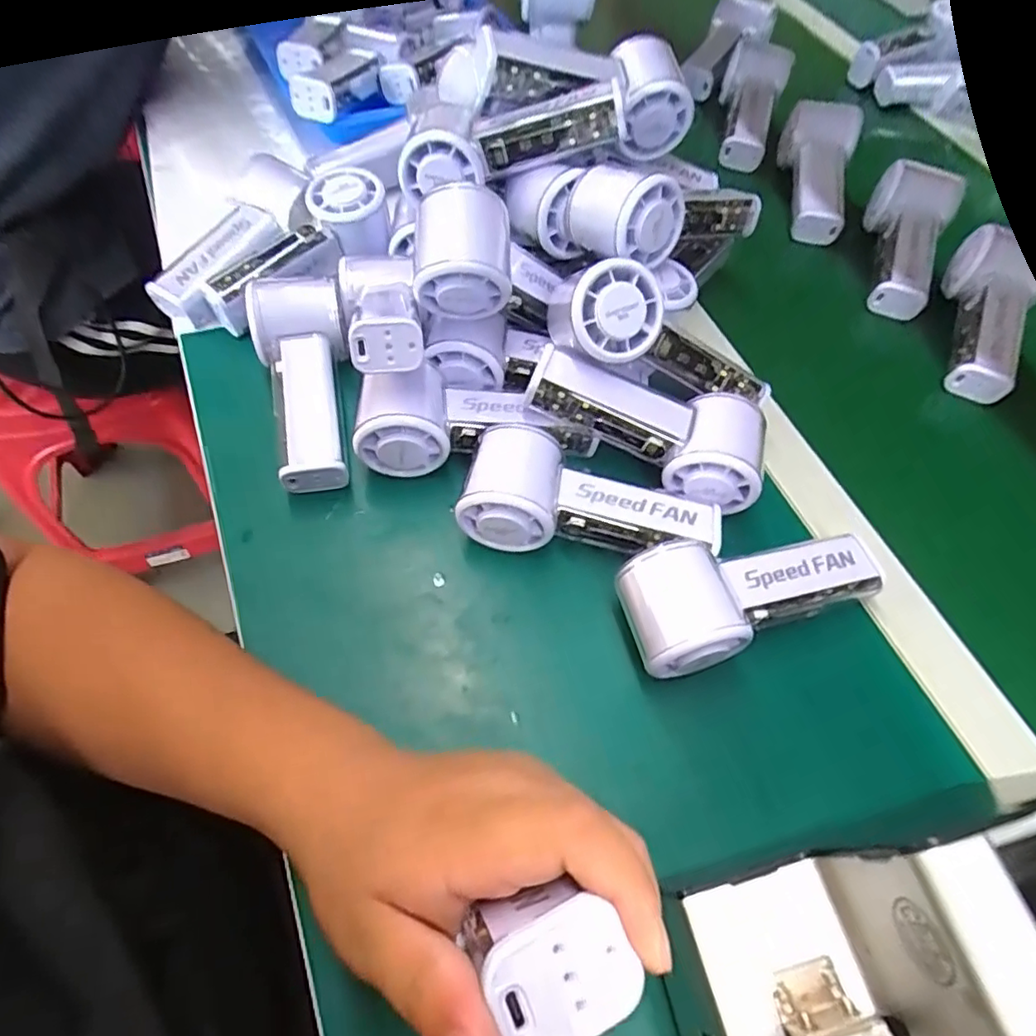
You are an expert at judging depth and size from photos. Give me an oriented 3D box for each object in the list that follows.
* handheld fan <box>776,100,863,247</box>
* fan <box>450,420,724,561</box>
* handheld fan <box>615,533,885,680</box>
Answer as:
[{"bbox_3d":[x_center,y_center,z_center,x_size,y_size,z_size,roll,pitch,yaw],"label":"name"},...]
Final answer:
[{"bbox_3d":[0.277,-0.312,0.571,0.065,0.060,0.145,6,75,2],"label":"handheld fan"},{"bbox_3d":[0.044,-0.007,0.365,0.155,0.060,0.062,12,60,3],"label":"fan"},{"bbox_3d":[0.133,0.041,0.341,0.156,0.055,0.061,-11,61,-10],"label":"handheld fan"}]

